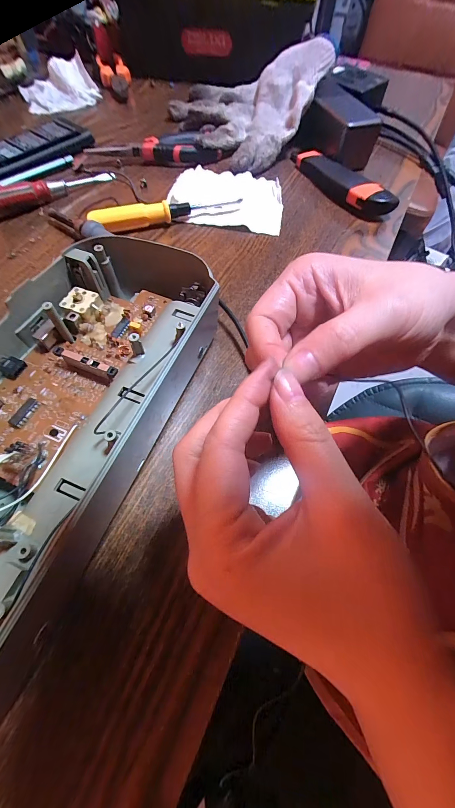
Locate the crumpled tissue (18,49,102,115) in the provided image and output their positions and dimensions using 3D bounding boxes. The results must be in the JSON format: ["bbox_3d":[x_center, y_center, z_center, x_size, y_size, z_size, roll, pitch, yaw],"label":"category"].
[{"bbox_3d":[-0.258,-0.488,0.459,0.107,0.034,0.113,-23,65,-16],"label":"crumpled tissue"}]

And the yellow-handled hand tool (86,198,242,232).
[{"bbox_3d":[-0.063,-0.199,0.315,0.153,0.020,0.015,-18,64,-11],"label":"yellow-handled hand tool"}]

